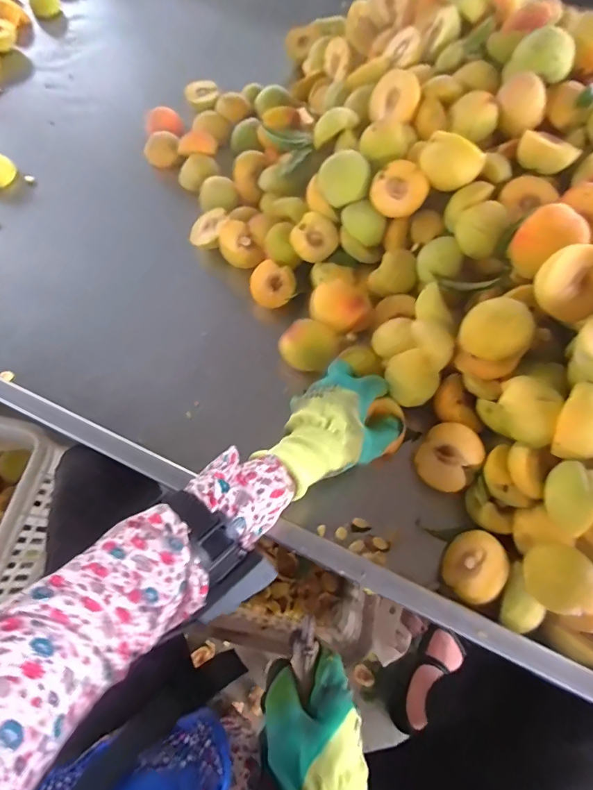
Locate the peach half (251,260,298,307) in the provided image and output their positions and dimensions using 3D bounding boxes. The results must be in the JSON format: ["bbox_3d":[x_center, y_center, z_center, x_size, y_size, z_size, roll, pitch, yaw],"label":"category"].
[{"bbox_3d":[-0.030,-0.145,0.524,0.059,0.032,0.056,37,101,1],"label":"peach half"}]

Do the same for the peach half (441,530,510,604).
[{"bbox_3d":[0.176,0.169,0.380,0.029,0.063,0.067,39,24,-20],"label":"peach half"}]

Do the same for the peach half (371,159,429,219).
[{"bbox_3d":[0.121,-0.242,0.470,0.061,0.028,0.060,-32,87,10],"label":"peach half"}]

